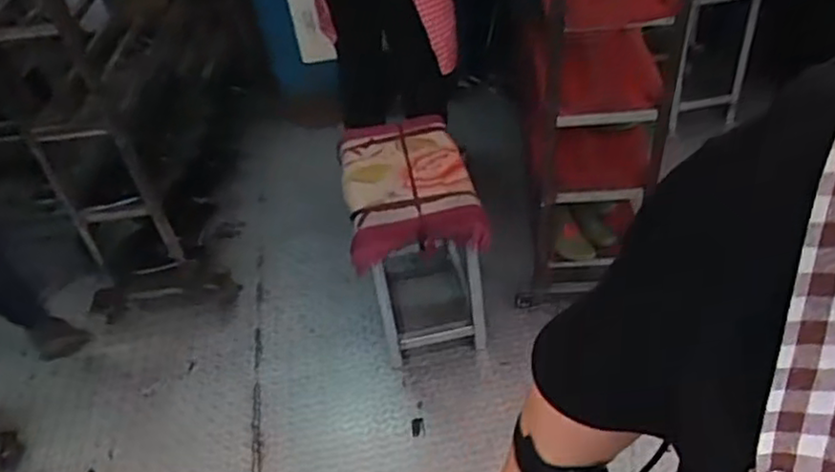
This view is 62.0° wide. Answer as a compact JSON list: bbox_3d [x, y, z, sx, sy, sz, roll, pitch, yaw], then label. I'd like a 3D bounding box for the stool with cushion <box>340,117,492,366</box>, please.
[{"bbox_3d":[-0.015,0.016,1.845,0.305,0.472,0.473,-9,37,-3],"label":"stool with cushion"}]

